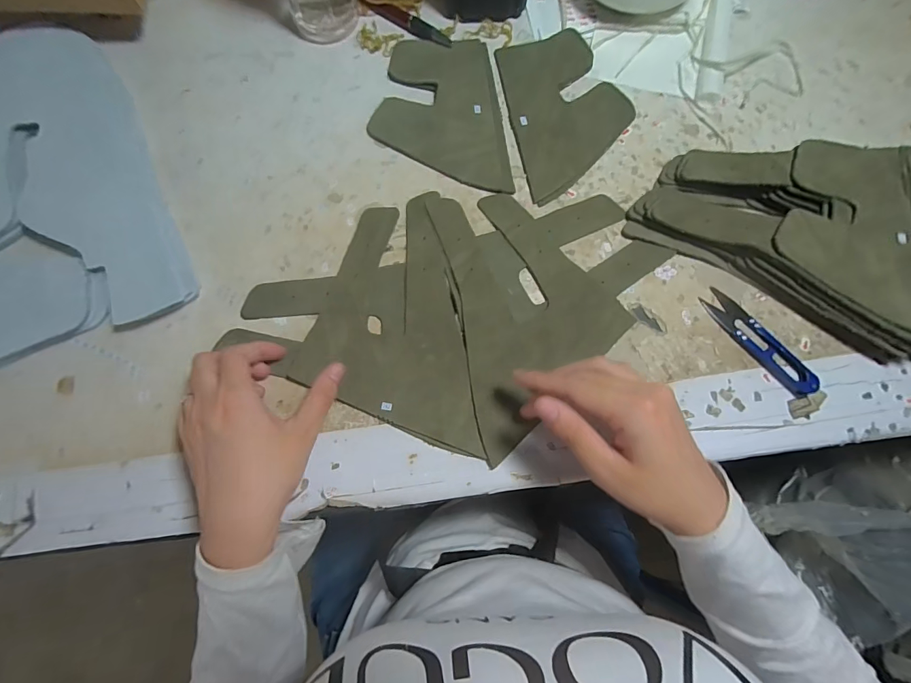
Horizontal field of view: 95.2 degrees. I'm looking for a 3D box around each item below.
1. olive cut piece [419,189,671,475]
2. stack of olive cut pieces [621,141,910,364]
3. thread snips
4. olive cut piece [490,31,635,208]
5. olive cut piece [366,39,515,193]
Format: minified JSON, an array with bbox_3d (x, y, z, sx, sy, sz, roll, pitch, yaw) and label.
[{"bbox_3d":[0.083,-0.033,0.331,0.167,0.010,0.201,-12,79,-3],"label":"olive cut piece"},{"bbox_3d":[0.328,-0.075,0.325,0.352,0.037,0.165,1,78,-1],"label":"stack of olive cut pieces"},{"bbox_3d":[0.236,-0.001,0.323,0.023,0.011,0.100,-39,81,-8],"label":"thread snips"},{"bbox_3d":[0.101,-0.206,0.367,0.104,0.004,0.157,-12,79,-3],"label":"olive cut piece"},{"bbox_3d":[-0.016,-0.199,0.364,0.111,0.004,0.155,-8,78,-2],"label":"olive cut piece"}]

